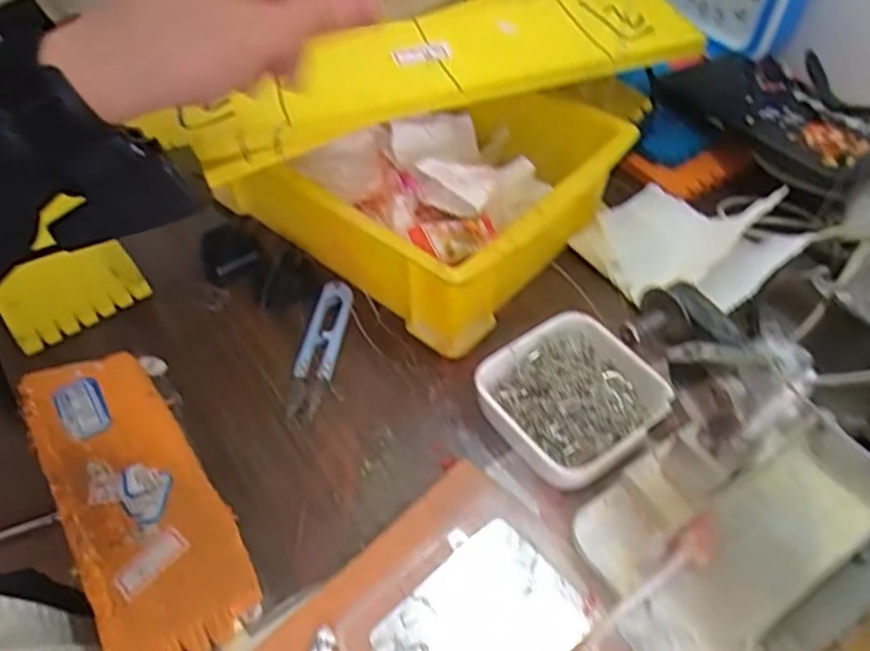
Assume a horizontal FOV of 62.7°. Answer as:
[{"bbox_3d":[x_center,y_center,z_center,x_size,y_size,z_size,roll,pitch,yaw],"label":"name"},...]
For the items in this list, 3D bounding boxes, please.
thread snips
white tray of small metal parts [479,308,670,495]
[{"bbox_3d":[-0.069,0.014,0.428,0.023,0.009,0.098,7,52,9],"label":"thread snips"},{"bbox_3d":[0.075,0.039,0.380,0.094,0.027,0.083,-30,55,-20],"label":"white tray of small metal parts"}]

